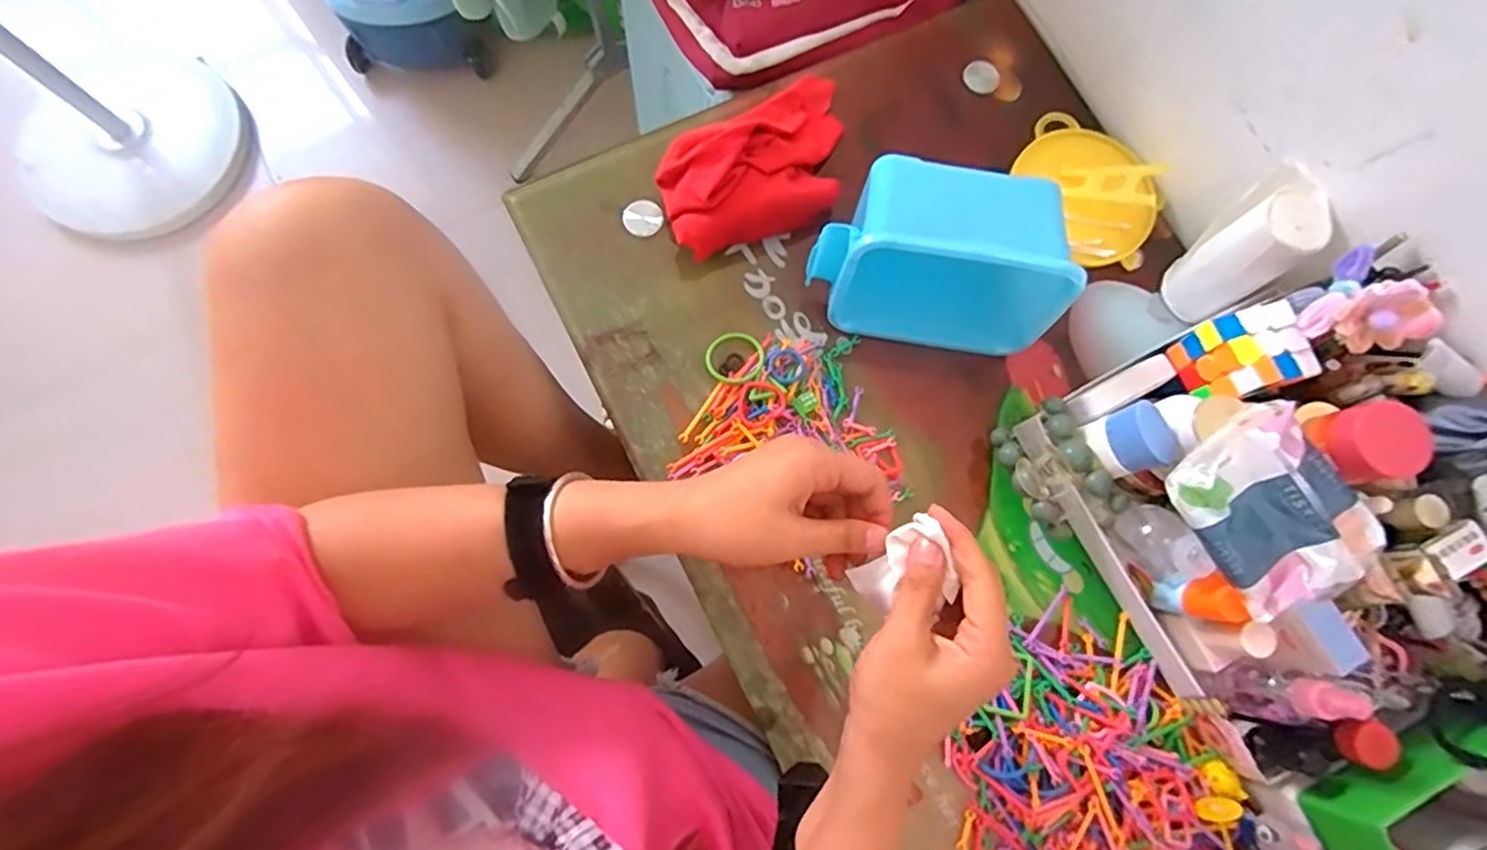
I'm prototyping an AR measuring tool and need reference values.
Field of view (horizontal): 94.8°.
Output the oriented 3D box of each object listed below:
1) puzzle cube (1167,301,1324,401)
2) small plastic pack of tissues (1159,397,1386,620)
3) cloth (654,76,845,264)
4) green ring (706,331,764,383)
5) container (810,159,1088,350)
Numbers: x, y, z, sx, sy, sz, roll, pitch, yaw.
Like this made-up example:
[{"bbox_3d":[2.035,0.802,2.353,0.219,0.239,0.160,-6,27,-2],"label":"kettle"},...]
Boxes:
[{"bbox_3d":[0.356,-0.048,0.490,0.060,0.050,0.057,-12,78,-5],"label":"puzzle cube"},{"bbox_3d":[0.332,0.053,0.426,0.088,0.043,0.111,-36,81,-10],"label":"small plastic pack of tissues"},{"bbox_3d":[0.022,-0.226,0.591,0.210,0.070,0.116,-40,80,-9],"label":"cloth"},{"bbox_3d":[-0.007,-0.056,0.575,0.049,0.009,0.046,-32,79,-7],"label":"green ring"},{"bbox_3d":[0.154,-0.136,0.546,0.194,0.114,0.106,8,77,2],"label":"container"}]

